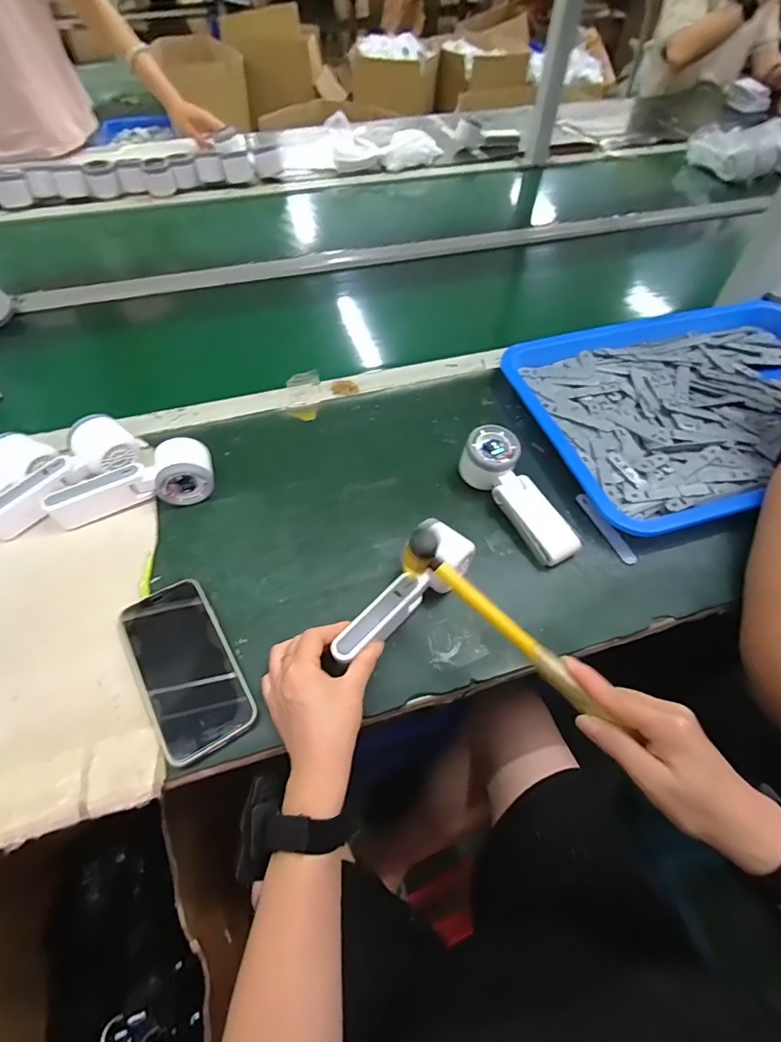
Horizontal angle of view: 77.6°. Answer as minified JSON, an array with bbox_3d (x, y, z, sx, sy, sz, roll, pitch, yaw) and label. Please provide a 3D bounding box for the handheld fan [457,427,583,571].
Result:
[{"bbox_3d":[0.138,-0.028,0.524,0.054,0.058,0.160,-23,57,-16],"label":"handheld fan"}]

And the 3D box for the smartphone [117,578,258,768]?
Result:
[{"bbox_3d":[-0.186,0.128,0.435,0.082,0.011,0.160,-26,58,-19],"label":"smartphone"}]

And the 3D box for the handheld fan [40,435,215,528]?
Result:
[{"bbox_3d":[-0.280,-0.042,0.529,0.167,0.050,0.059,-13,55,-10],"label":"handheld fan"}]

